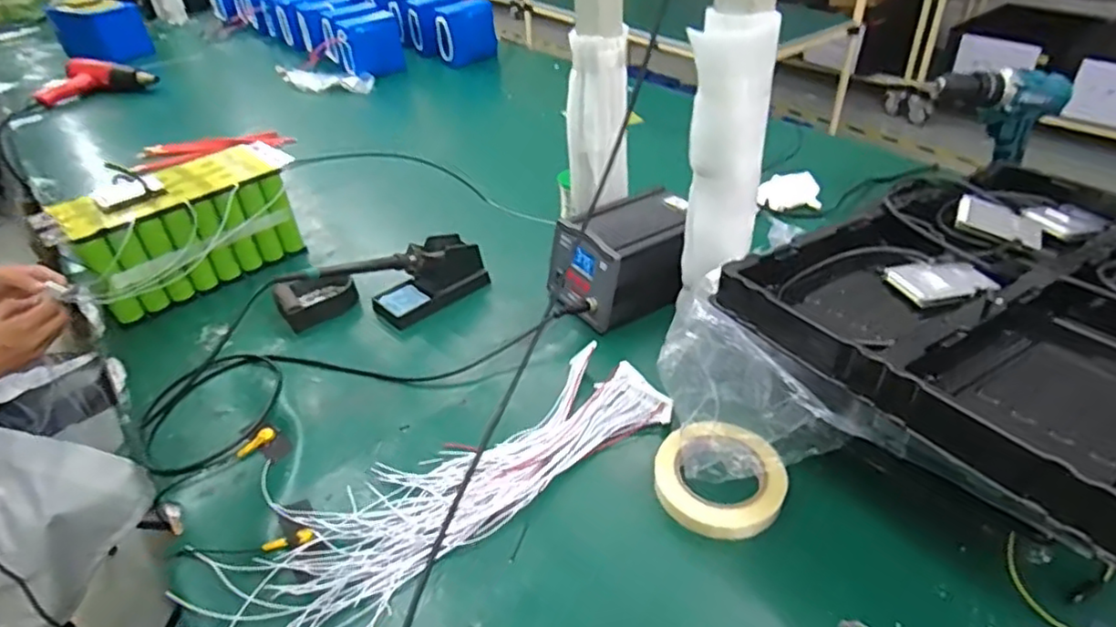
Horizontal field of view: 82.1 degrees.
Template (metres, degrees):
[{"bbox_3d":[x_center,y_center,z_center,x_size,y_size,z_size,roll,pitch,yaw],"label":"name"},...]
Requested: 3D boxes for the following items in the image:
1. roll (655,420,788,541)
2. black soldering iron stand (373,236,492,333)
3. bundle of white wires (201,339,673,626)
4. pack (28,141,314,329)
[{"bbox_3d":[0.152,0.151,0.602,0.116,0.030,0.105,9,41,17],"label":"roll"},{"bbox_3d":[-0.177,-0.049,0.882,0.153,0.075,0.071,-33,46,-30],"label":"black soldering iron stand"},{"bbox_3d":[-0.096,0.170,0.615,0.455,0.019,0.166,-34,47,-31],"label":"bundle of white wires"},{"bbox_3d":[-0.539,-0.126,0.948,0.318,0.165,0.123,-31,45,-29],"label":"pack"}]

